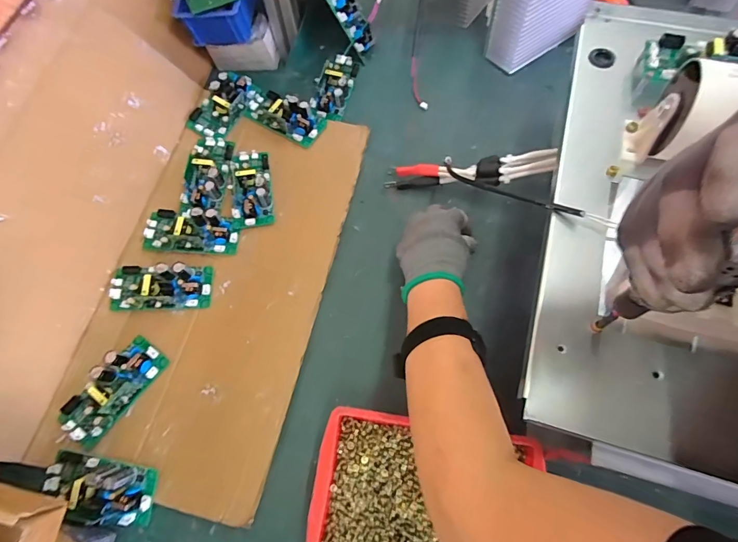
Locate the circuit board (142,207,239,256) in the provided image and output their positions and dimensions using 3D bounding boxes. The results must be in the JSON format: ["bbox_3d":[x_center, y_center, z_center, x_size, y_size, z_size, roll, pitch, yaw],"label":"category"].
[{"bbox_3d":[-0.230,-0.054,0.506,0.117,0.027,0.055,3,69,1],"label":"circuit board"}]

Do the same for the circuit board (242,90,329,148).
[{"bbox_3d":[-0.126,-0.234,0.577,0.122,0.028,0.059,27,71,10],"label":"circuit board"}]

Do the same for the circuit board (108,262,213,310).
[{"bbox_3d":[-0.256,0.018,0.479,0.115,0.028,0.055,0,69,0],"label":"circuit board"}]

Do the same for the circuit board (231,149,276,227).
[{"bbox_3d":[-0.158,-0.118,0.531,0.052,0.027,0.117,-6,69,-2],"label":"circuit board"}]

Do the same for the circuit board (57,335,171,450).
[{"bbox_3d":[-0.287,0.130,0.435,0.056,0.023,0.115,37,73,13],"label":"circuit board"}]

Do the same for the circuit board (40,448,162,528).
[{"bbox_3d":[-0.279,0.218,0.396,0.116,0.027,0.054,10,69,4],"label":"circuit board"}]

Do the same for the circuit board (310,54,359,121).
[{"bbox_3d":[-0.052,-0.288,0.601,0.052,0.022,0.116,14,69,5],"label":"circuit board"}]

